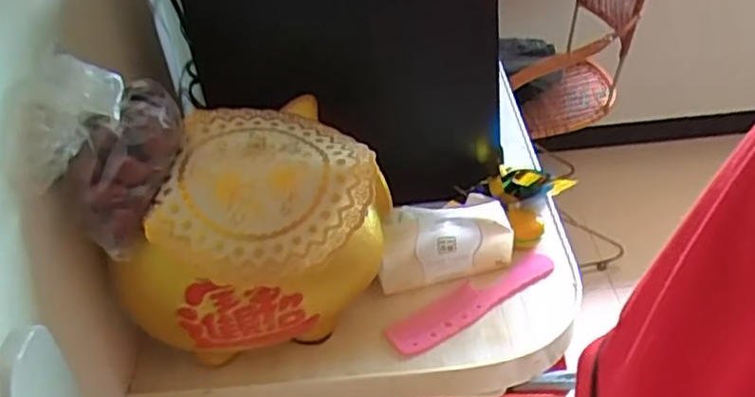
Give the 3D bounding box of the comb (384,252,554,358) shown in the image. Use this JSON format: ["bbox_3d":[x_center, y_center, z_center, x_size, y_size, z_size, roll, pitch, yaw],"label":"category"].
[{"bbox_3d":[0.096,0.099,0.717,0.203,0.010,0.058,-24,39,-23],"label":"comb"}]

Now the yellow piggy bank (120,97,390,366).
[{"bbox_3d":[-0.102,0.030,0.637,0.225,0.182,0.169,-14,37,-10],"label":"yellow piggy bank"}]

